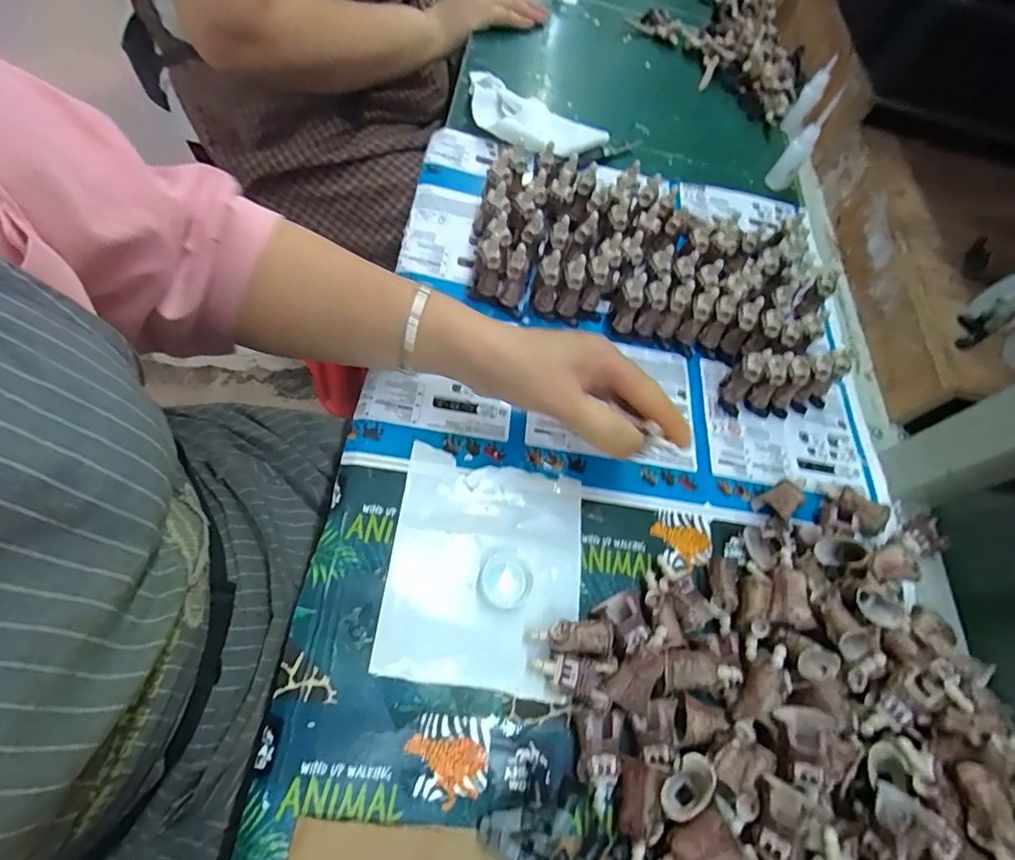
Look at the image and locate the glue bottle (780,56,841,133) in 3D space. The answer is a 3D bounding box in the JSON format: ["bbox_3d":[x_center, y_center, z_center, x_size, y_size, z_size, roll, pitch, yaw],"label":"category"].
[{"bbox_3d":[0.359,-0.397,0.627,0.026,0.082,0.024,34,62,7],"label":"glue bottle"}]

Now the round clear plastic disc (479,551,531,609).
[{"bbox_3d":[-0.001,0.094,0.327,0.032,0.005,0.032,4,62,-8],"label":"round clear plastic disc"}]

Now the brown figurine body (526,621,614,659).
[{"bbox_3d":[0.038,0.124,0.311,0.048,0.015,0.017,-2,61,11],"label":"brown figurine body"}]

